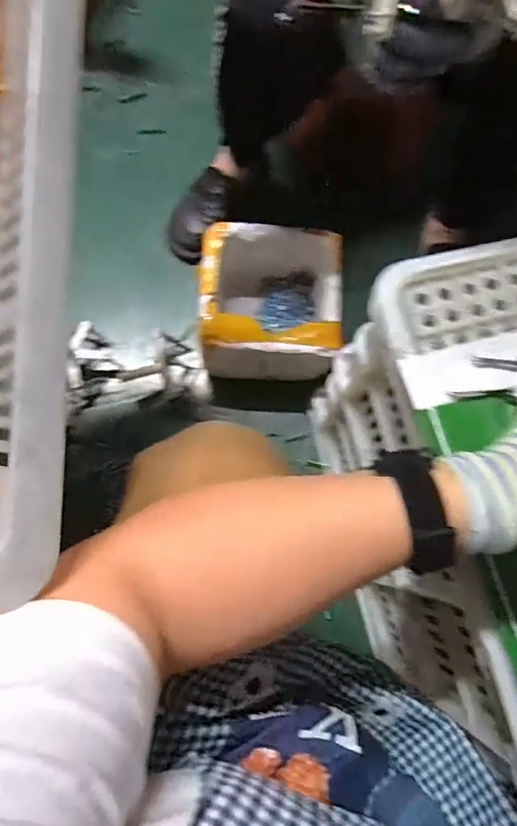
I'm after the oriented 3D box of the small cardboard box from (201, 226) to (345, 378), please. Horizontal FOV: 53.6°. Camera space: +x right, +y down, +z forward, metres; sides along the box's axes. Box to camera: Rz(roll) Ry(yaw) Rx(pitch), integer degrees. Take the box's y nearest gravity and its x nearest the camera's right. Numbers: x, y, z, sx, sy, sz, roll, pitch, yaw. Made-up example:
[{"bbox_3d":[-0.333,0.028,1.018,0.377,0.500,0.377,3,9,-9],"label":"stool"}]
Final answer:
[{"bbox_3d":[0.016,-0.157,0.779,0.192,0.147,0.196,3,76,-1],"label":"small cardboard box"}]

